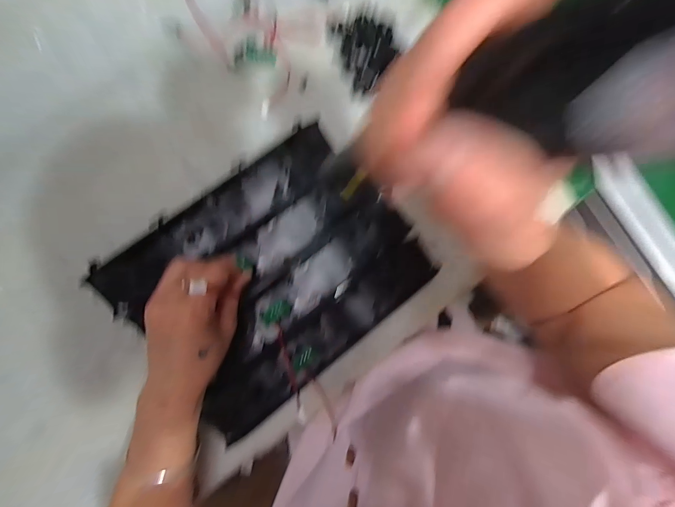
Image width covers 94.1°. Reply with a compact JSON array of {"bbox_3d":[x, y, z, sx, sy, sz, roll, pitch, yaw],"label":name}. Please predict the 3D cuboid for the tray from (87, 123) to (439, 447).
[{"bbox_3d":[-0.063,0.020,0.325,0.274,0.025,0.209,-37,93,-5],"label":"tray"}]

